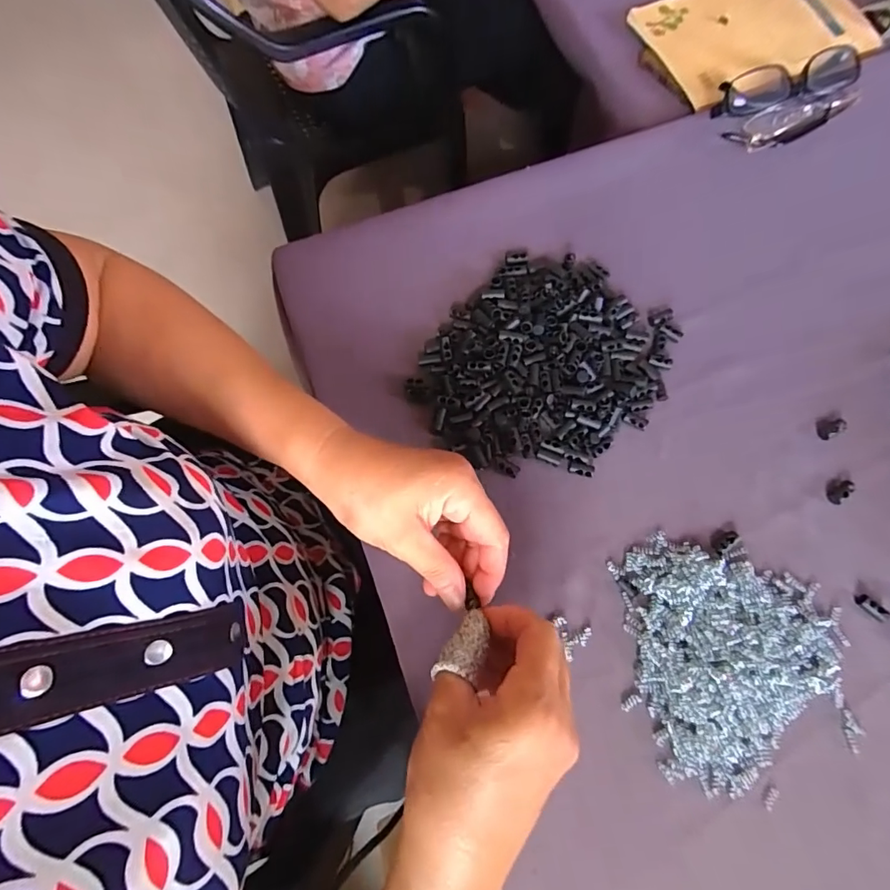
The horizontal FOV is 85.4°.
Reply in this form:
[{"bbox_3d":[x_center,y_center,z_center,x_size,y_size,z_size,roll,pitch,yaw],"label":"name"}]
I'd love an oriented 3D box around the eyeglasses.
[{"bbox_3d":[0.312,-0.305,0.431,0.133,0.029,0.066,-22,75,-3],"label":"eyeglasses"}]

